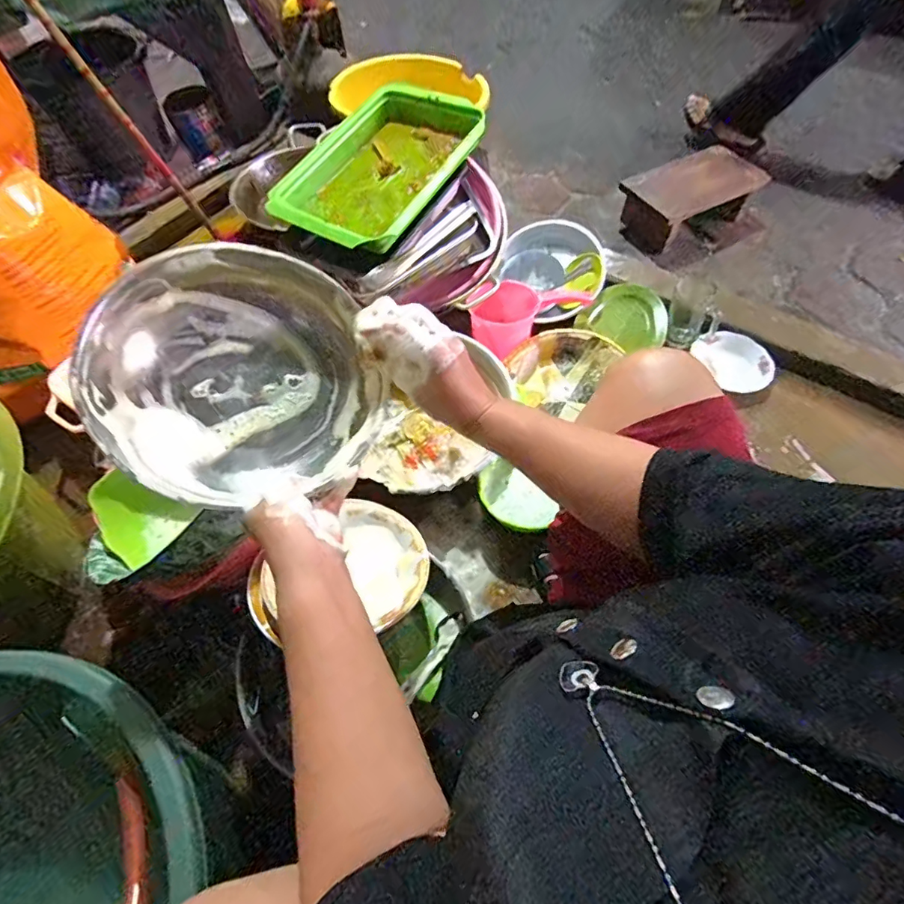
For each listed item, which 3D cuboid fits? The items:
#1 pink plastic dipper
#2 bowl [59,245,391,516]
[{"bbox_3d":[0.151,-0.291,1.001,0.232,0.107,0.102,-27,63,-14],"label":"pink plastic dipper"},{"bbox_3d":[-0.192,-0.075,0.461,0.249,0.085,0.249,4,81,-28],"label":"bowl"}]

